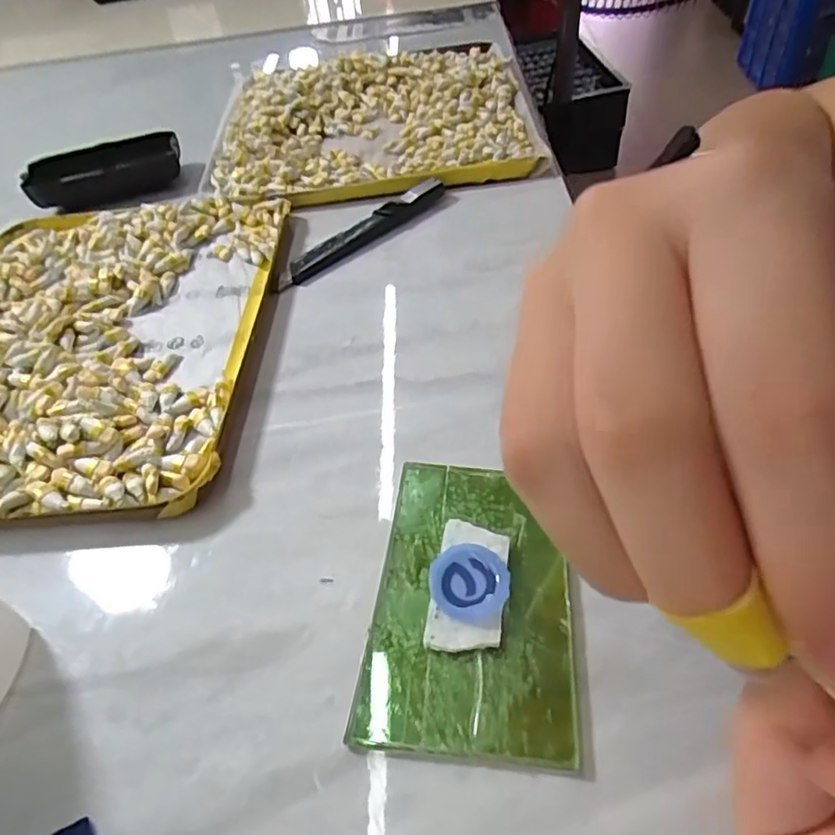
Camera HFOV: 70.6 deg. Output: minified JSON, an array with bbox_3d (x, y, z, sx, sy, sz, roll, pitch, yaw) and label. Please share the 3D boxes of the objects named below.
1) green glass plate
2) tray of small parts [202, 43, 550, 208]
[{"bbox_3d":[0.019,0.061,0.208,0.067,0.007,0.103,1,49,9],"label":"green glass plate"},{"bbox_3d":[-0.040,-0.232,0.453,0.231,0.026,0.211,-10,48,0],"label":"tray of small parts"}]

